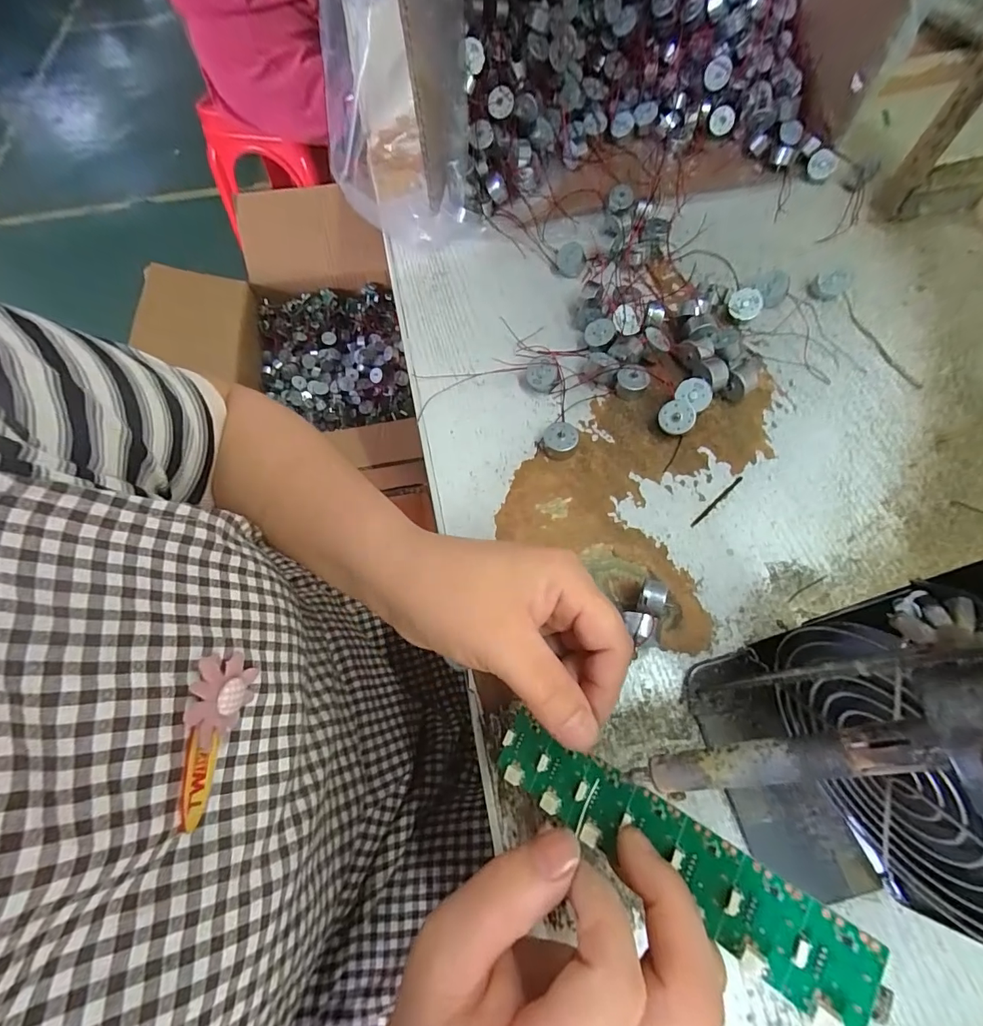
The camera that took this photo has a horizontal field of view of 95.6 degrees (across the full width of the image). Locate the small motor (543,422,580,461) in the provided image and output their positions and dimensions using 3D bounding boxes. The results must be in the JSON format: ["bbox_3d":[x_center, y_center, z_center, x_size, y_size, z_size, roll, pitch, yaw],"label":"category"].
[{"bbox_3d":[0.049,-0.050,0.312,0.024,0.015,0.021,-1,65,3],"label":"small motor"}]

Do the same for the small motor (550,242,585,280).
[{"bbox_3d":[0.068,-0.219,0.387,0.025,0.012,0.026,27,113,25],"label":"small motor"}]

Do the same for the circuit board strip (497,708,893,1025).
[{"bbox_3d":[0.060,0.125,0.170,0.136,0.008,0.029,18,65,37],"label":"circuit board strip"}]

